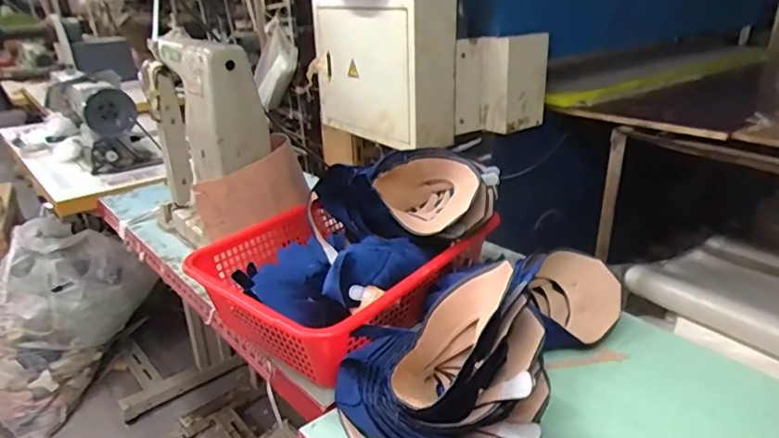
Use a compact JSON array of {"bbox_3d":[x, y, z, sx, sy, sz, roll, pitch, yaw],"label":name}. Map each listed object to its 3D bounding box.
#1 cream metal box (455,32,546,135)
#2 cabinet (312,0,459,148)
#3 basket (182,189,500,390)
[{"bbox_3d":[0.297,-0.350,1.361,0.244,0.233,0.100,-18,29,-31],"label":"cream metal box"},{"bbox_3d":[-0.027,-0.421,1.478,0.170,0.371,0.472,-18,29,-31],"label":"cabinet"},{"bbox_3d":[-0.079,0.080,0.800,0.317,0.121,0.352,19,31,38],"label":"basket"}]

